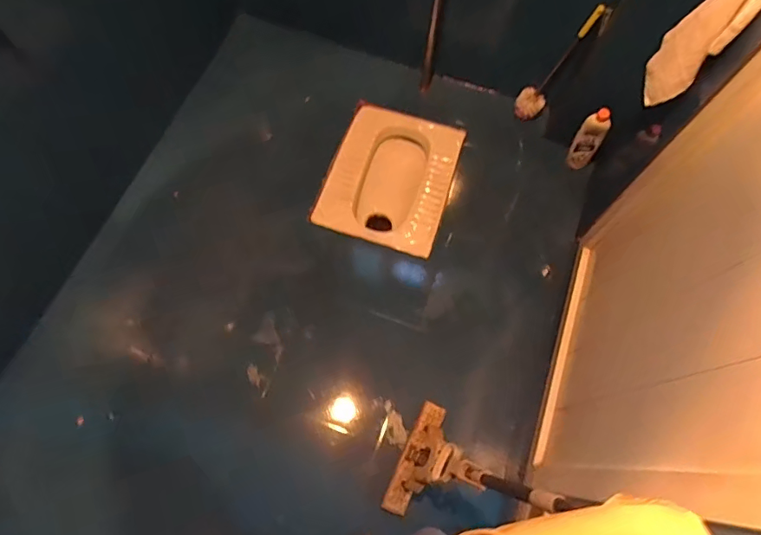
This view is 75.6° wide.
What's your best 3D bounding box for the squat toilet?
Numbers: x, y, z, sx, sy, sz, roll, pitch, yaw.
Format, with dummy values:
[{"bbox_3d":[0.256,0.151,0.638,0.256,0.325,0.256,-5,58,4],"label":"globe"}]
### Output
[{"bbox_3d":[0.034,-0.279,1.679,0.398,0.170,0.500,18,69,5],"label":"squat toilet"}]

